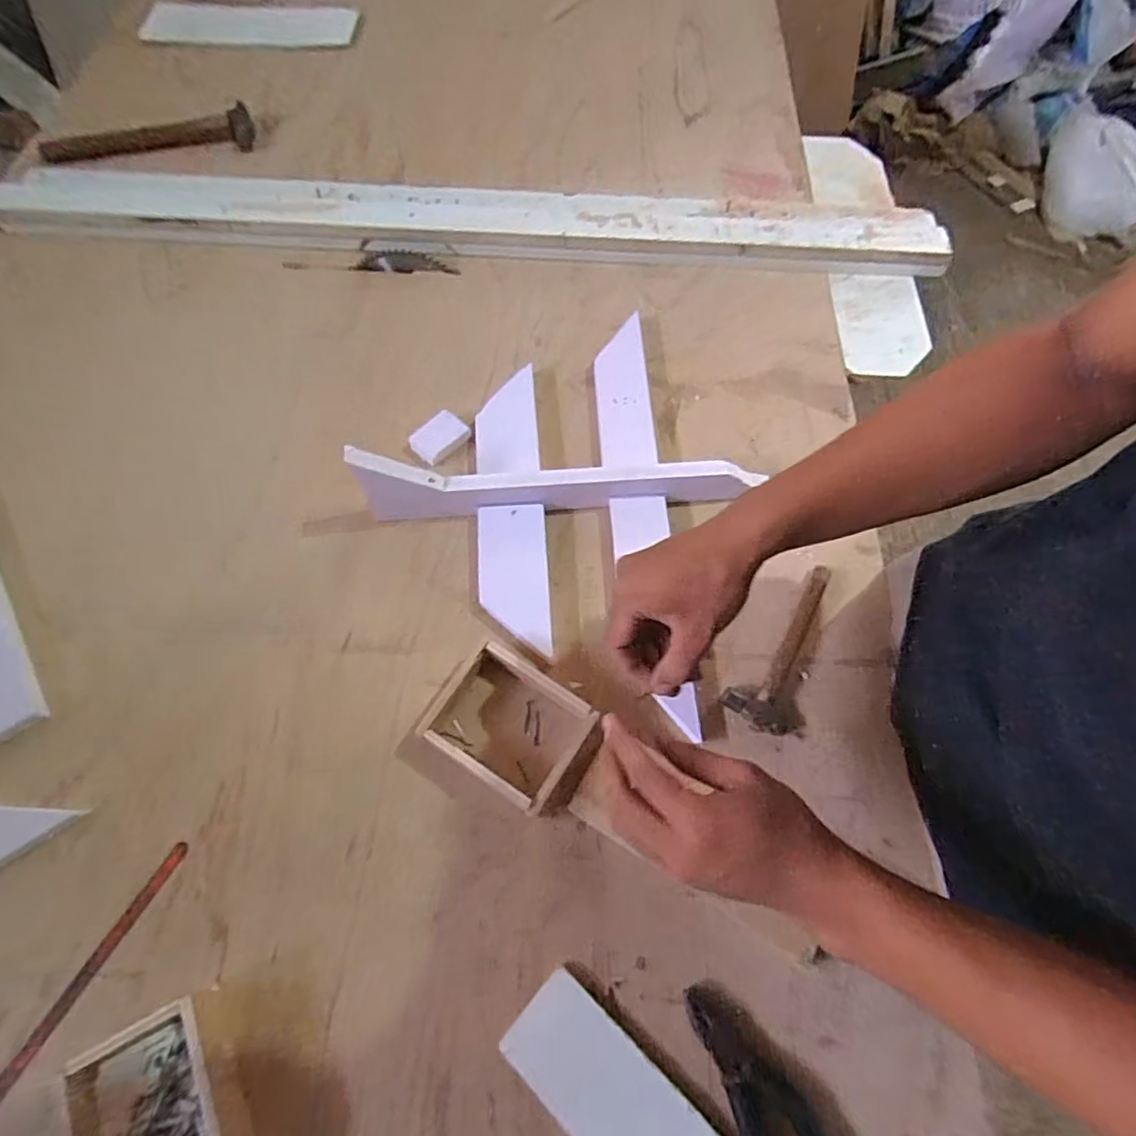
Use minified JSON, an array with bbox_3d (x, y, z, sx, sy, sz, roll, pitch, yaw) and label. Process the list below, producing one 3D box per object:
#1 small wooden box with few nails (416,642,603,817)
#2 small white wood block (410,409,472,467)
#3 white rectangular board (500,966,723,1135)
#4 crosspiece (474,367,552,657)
[{"bbox_3d":[-0.048,0.145,0.536,0.139,0.044,0.105,30,68,12],"label":"small wooden box with few nails"},{"bbox_3d":[-0.150,-0.154,0.693,0.064,0.015,0.045,-41,72,-18],"label":"small white wood block"},{"bbox_3d":[0.059,0.412,0.427,0.236,0.010,0.076,38,57,17],"label":"white rectangular board"},{"bbox_3d":[-0.064,-0.075,0.658,0.071,0.022,0.338,-3,65,-3],"label":"crosspiece"}]

